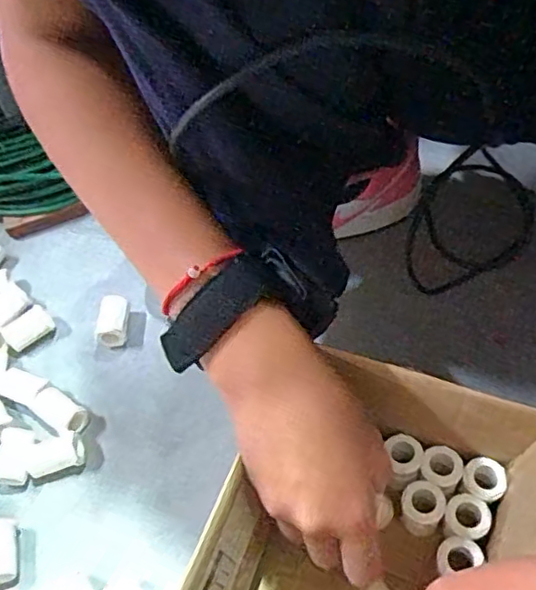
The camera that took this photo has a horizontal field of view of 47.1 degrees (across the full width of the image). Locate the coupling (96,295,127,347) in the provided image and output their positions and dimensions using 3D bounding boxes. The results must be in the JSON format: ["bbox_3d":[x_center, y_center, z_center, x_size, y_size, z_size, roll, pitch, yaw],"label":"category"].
[{"bbox_3d":[-0.131,0.024,0.527,0.023,0.026,0.043,-2,54,8],"label":"coupling"}]

